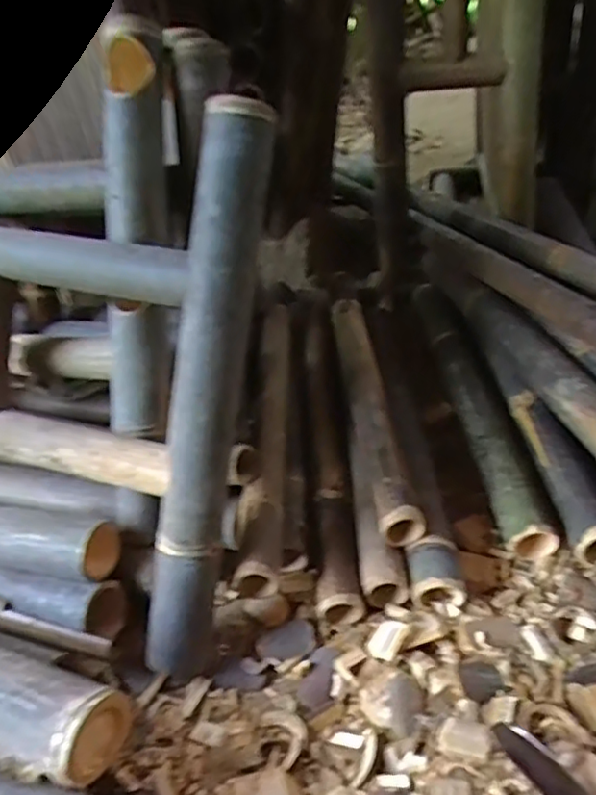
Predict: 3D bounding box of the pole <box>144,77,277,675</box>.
[{"bbox_3d":[-0.099,0.005,0.673,0.068,0.629,0.064,12,9,23],"label":"pole"}]

